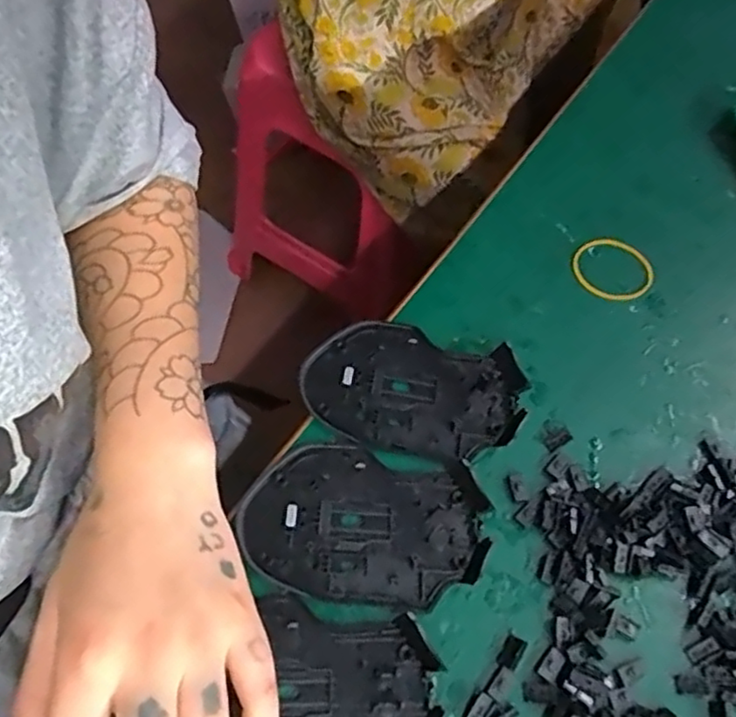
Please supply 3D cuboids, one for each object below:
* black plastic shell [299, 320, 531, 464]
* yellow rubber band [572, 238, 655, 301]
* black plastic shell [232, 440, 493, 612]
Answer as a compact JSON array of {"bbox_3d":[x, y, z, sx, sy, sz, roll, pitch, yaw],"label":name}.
[{"bbox_3d":[0.024,0.015,0.342,0.113,0.012,0.069,17,62,6],"label":"black plastic shell"},{"bbox_3d":[0.149,-0.055,0.393,0.044,0.005,0.047,-2,64,4],"label":"yellow rubber band"},{"bbox_3d":[-0.002,0.077,0.307,0.112,0.010,0.071,9,62,2],"label":"black plastic shell"}]

